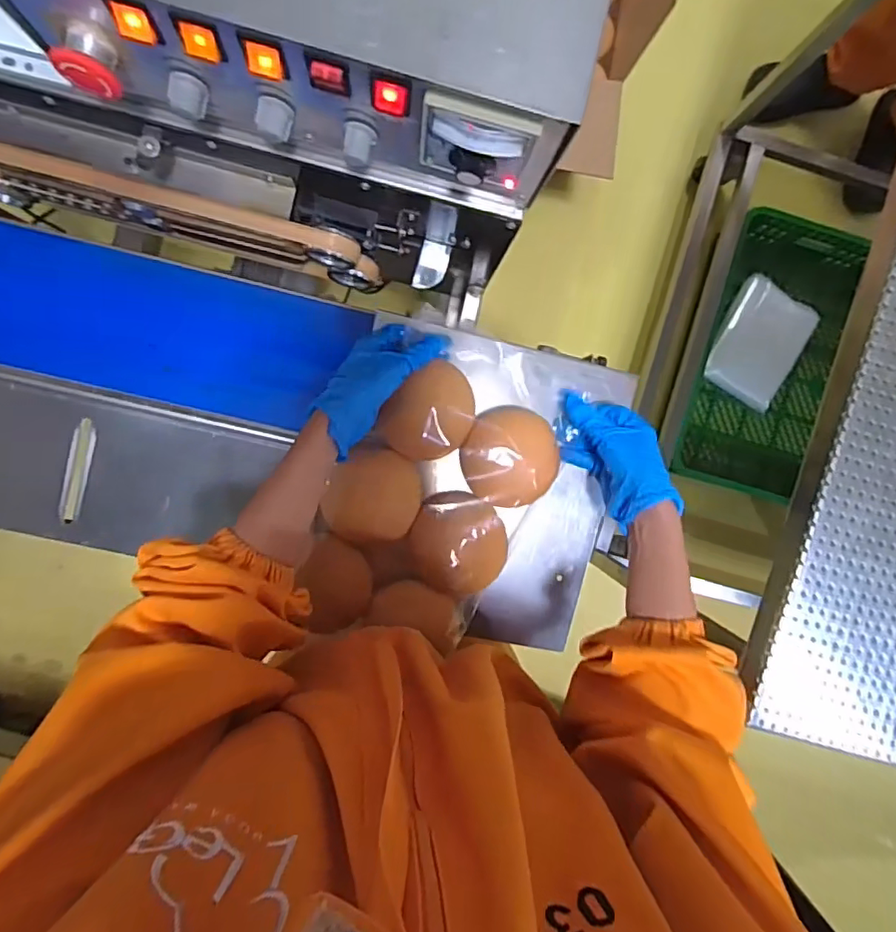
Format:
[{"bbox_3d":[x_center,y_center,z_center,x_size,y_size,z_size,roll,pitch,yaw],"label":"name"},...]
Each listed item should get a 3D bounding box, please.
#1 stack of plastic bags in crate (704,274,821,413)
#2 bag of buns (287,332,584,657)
[{"bbox_3d":[0.760,-0.302,1.381,0.197,0.057,0.275,28,107,8],"label":"stack of plastic bags in crate"},{"bbox_3d":[-0.012,0.034,0.564,0.189,0.050,0.326,31,91,-5],"label":"bag of buns"}]

